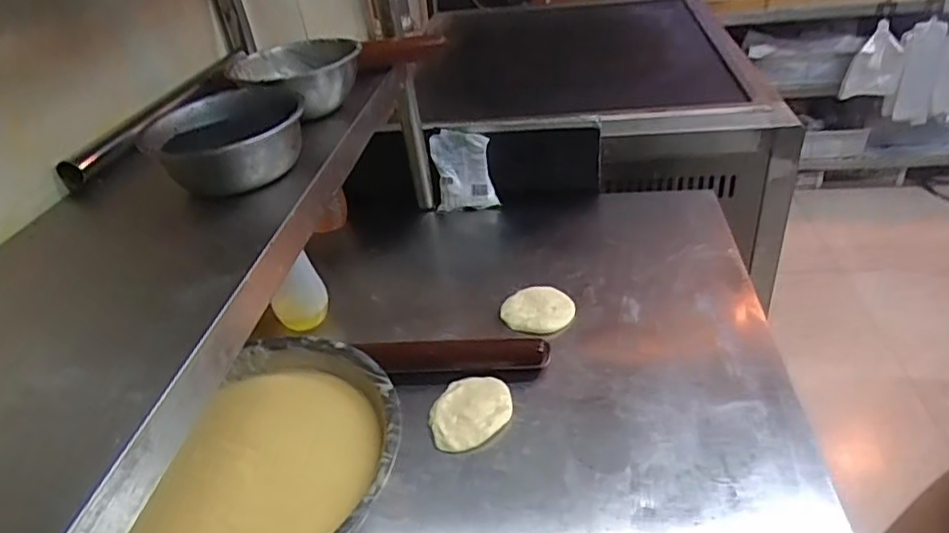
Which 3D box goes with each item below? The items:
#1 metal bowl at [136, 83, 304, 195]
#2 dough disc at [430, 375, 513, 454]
[{"bbox_3d":[-0.270,-0.145,0.663,0.166,0.064,0.181,-17,36,-14],"label":"metal bowl"},{"bbox_3d":[-0.004,0.172,0.721,0.083,0.016,0.110,16,41,30],"label":"dough disc"}]

